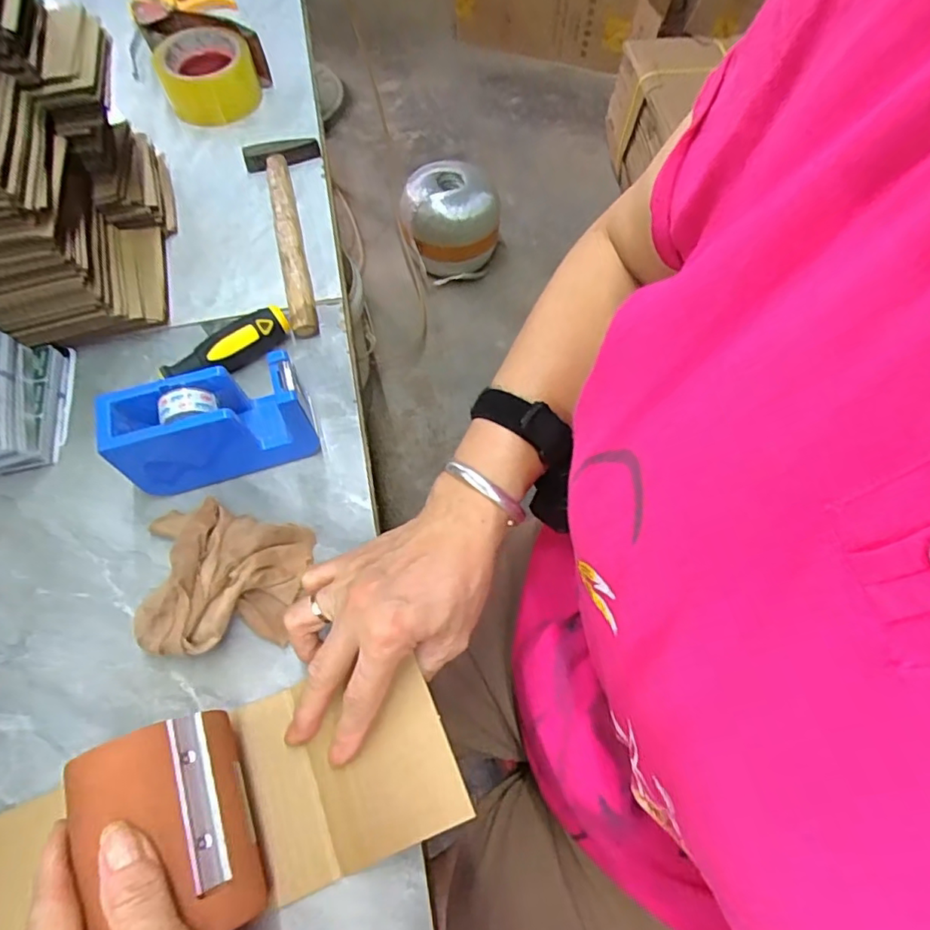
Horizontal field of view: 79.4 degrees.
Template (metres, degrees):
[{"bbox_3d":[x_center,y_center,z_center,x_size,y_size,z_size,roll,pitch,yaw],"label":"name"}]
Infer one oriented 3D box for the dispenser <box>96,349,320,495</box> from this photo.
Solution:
[{"bbox_3d":[-0.180,-0.025,0.399,0.133,0.077,0.043,-17,65,-8],"label":"dispenser"}]

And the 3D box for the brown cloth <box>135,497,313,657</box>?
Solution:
[{"bbox_3d":[-0.165,0.073,0.374,0.111,0.041,0.100,1,64,0],"label":"brown cloth"}]

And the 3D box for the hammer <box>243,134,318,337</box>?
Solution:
[{"bbox_3d":[-0.159,-0.219,0.526,0.069,0.026,0.237,-13,65,-6],"label":"hammer"}]

